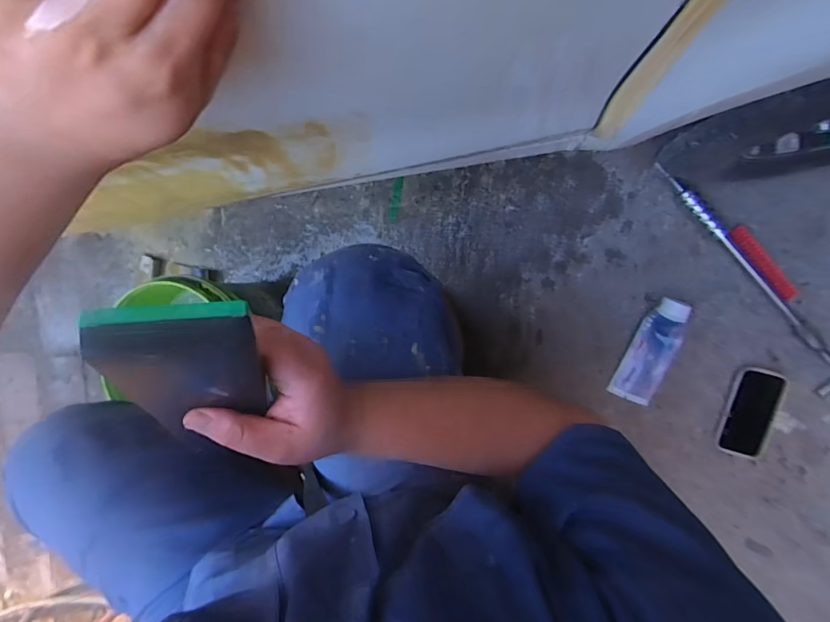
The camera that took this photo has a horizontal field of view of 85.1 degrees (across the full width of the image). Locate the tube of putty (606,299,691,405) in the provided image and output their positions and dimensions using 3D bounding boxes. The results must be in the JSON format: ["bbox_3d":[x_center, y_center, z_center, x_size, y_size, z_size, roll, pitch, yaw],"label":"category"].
[{"bbox_3d":[0.428,0.075,0.814,0.081,0.033,0.197,17,114,5],"label":"tube of putty"}]

